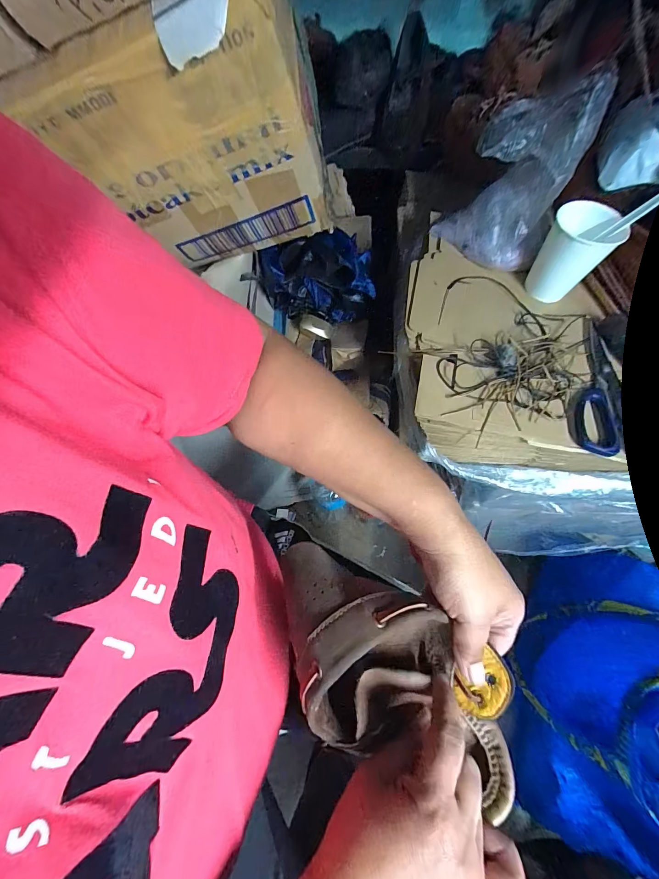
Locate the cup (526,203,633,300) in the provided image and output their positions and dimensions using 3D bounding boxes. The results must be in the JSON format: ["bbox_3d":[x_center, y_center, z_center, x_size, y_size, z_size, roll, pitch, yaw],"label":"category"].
[{"bbox_3d":[0.280,-0.212,0.397,0.068,0.089,0.069,-1,64,1],"label":"cup"}]

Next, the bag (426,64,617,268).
[{"bbox_3d":[0.204,-0.295,0.392,0.137,0.168,0.064,37,70,18],"label":"bag"}]

